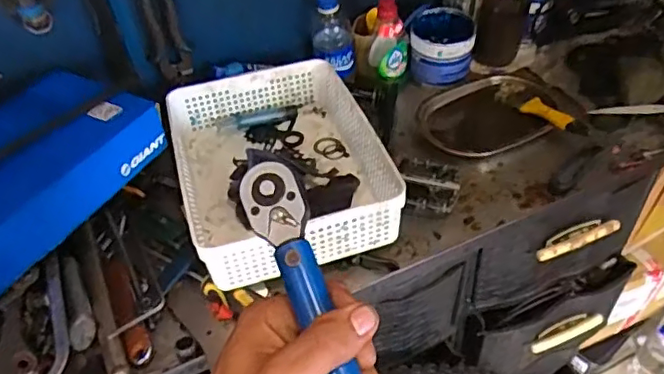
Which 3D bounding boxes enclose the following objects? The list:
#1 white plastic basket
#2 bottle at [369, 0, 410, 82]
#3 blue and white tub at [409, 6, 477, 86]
[{"bbox_3d":[-0.070,-0.030,0.774,0.240,0.090,0.323,-16,48,-10],"label":"white plastic basket"},{"bbox_3d":[0.088,-0.227,0.892,0.061,0.127,0.052,2,47,7],"label":"bottle"},{"bbox_3d":[0.175,-0.225,0.936,0.101,0.075,0.109,6,48,11],"label":"blue and white tub"}]

